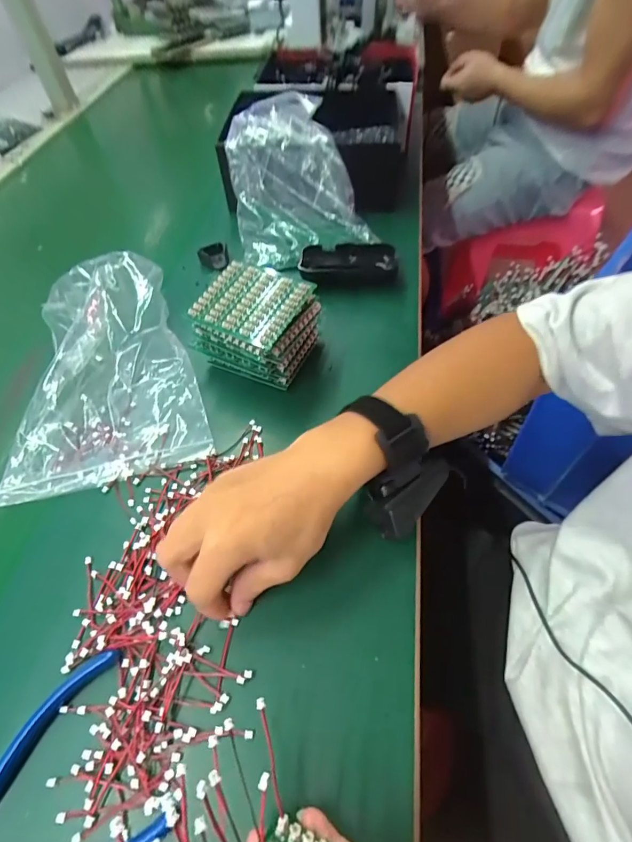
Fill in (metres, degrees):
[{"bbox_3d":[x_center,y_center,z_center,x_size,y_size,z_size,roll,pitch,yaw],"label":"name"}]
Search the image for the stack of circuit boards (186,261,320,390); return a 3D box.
[{"bbox_3d":[-0.053,-0.086,0.395,0.087,0.075,0.083,26,61,21],"label":"stack of circuit boards"}]

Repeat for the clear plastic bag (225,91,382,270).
[{"bbox_3d":[-0.030,-0.302,0.518,0.153,0.102,0.186,-13,55,-5],"label":"clear plastic bag"}]

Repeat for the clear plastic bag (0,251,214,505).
[{"bbox_3d":[-0.206,-0.054,0.388,0.173,0.069,0.222,-16,55,-7],"label":"clear plastic bag"}]

